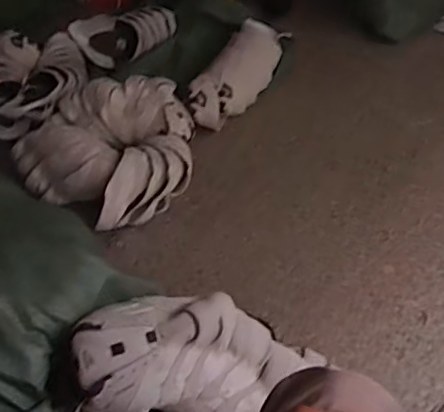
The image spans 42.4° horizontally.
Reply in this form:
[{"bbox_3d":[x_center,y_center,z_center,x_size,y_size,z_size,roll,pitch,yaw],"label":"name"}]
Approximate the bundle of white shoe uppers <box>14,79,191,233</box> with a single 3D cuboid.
[{"bbox_3d":[-0.250,-0.140,1.315,0.374,0.147,0.374,-4,43,4],"label":"bundle of white shoe uppers"}]

